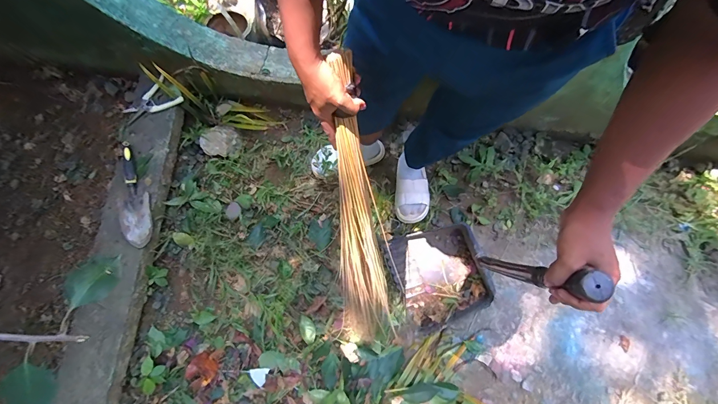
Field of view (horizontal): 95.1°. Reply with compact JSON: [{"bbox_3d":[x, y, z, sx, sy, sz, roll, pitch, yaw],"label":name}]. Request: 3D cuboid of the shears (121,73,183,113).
[{"bbox_3d":[-0.631,-0.299,0.991,0.173,0.029,0.087,-33,89,0],"label":"shears"}]

